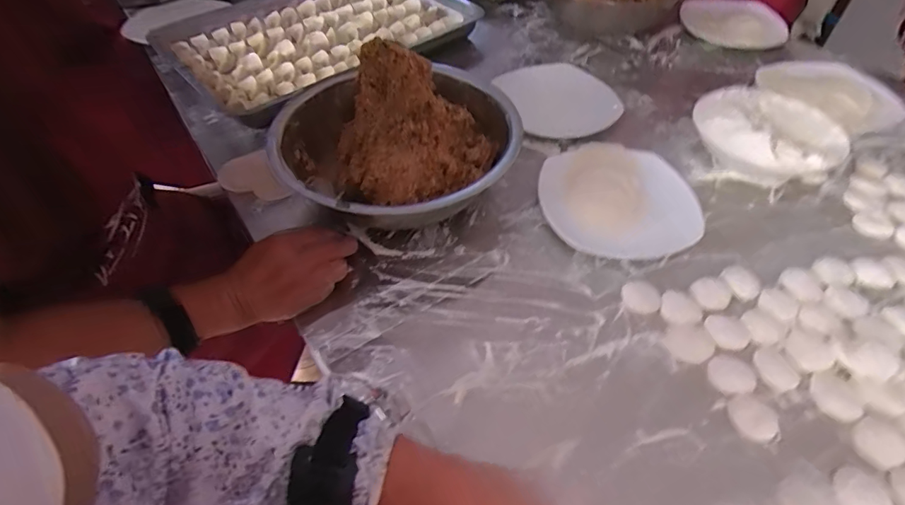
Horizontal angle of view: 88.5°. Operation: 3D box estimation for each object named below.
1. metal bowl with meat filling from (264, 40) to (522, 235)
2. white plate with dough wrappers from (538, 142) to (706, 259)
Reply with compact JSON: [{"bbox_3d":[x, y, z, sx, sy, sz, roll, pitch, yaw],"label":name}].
[{"bbox_3d":[-0.068,-0.144,0.546,0.269,0.150,0.276,0,50,0],"label":"metal bowl with meat filling"},{"bbox_3d":[0.198,-0.067,0.561,0.169,0.029,0.167,0,50,0],"label":"white plate with dough wrappers"}]

